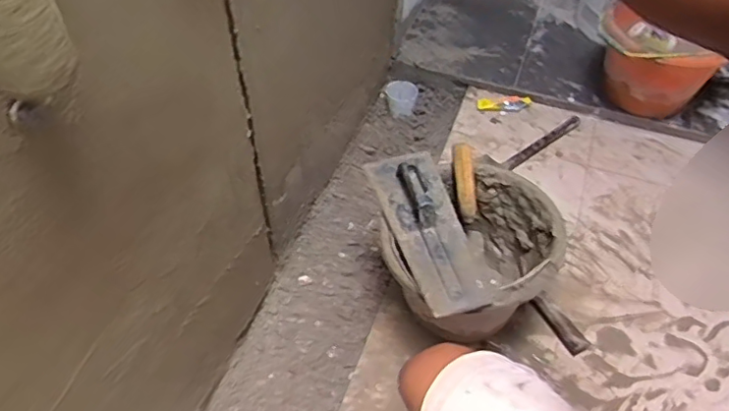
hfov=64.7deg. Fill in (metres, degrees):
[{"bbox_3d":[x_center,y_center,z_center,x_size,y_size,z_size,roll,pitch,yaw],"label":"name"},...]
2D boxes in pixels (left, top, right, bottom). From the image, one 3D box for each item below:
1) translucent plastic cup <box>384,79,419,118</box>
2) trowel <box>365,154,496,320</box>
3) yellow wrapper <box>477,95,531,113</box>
[{"bbox_3d":[0.090,-0.261,1.390,0.075,0.050,0.082,1,51,-1],"label":"translucent plastic cup"},{"bbox_3d":[0.094,0.023,0.842,0.113,0.054,0.287,-13,53,-12],"label":"trowel"},{"bbox_3d":[0.324,-0.237,1.330,0.122,0.011,0.040,-1,51,-3],"label":"yellow wrapper"}]

